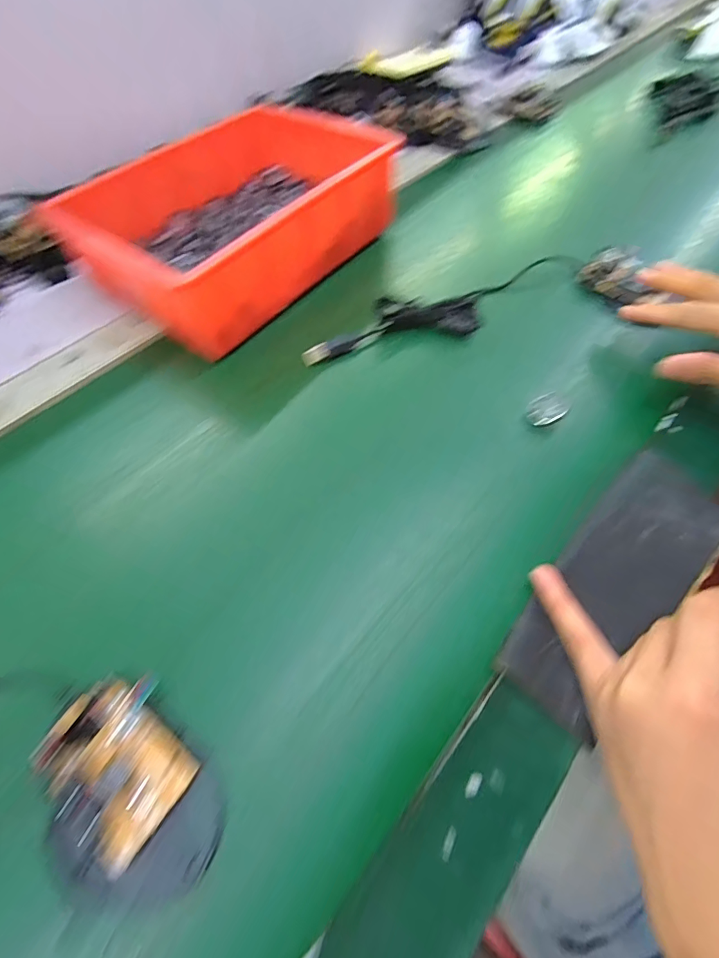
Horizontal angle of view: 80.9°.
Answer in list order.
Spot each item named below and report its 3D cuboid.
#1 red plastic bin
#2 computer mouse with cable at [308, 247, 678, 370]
[{"bbox_3d":[-0.124,-0.260,0.426,0.199,0.082,0.284,36,66,19],"label":"red plastic bin"},{"bbox_3d":[0.110,-0.166,0.402,0.334,0.034,0.081,-18,61,-8],"label":"computer mouse with cable"}]

